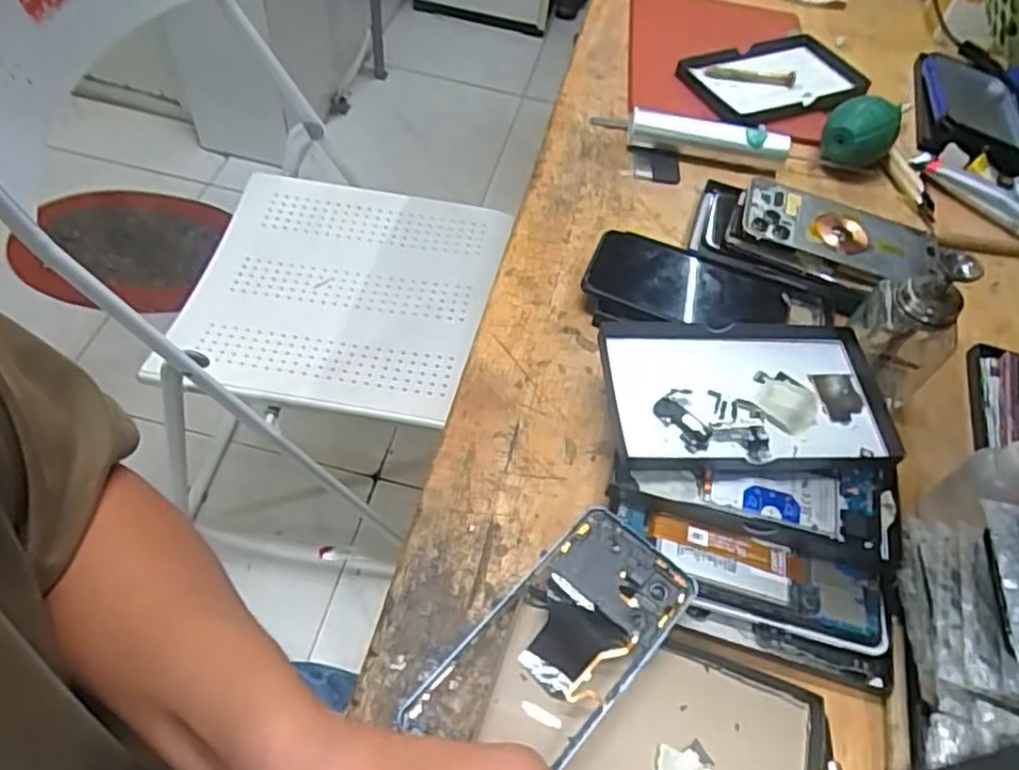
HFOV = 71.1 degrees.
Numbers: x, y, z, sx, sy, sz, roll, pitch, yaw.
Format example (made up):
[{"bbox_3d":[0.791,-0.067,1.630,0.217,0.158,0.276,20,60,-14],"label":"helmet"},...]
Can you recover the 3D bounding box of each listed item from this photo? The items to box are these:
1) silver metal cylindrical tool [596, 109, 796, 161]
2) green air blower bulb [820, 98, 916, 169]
[{"bbox_3d":[0.170,-0.233,0.660,0.177,0.028,0.033,14,55,4],"label":"silver metal cylindrical tool"},{"bbox_3d":[0.329,-0.236,0.669,0.061,0.060,0.060,33,58,16],"label":"green air blower bulb"}]

